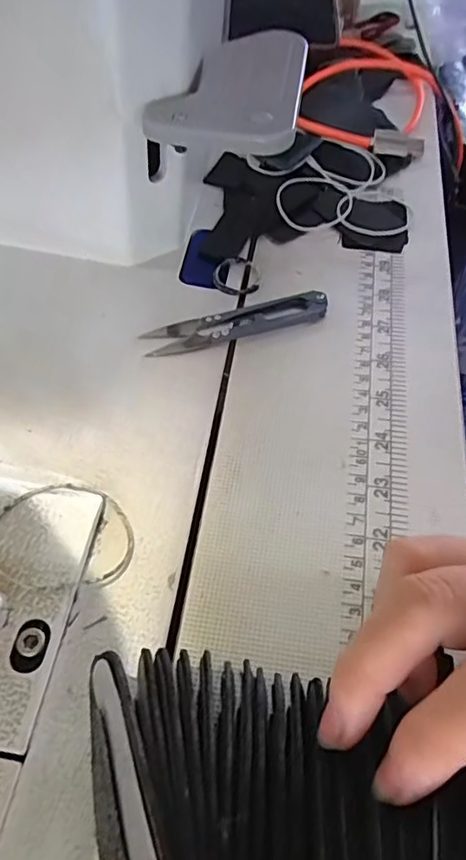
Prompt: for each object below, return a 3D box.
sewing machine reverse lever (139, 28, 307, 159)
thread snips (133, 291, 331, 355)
[{"bbox_3d":[0.002,-0.169,0.276,0.065,0.014,0.102,9,55,11],"label":"sewing machine reverse lever"},{"bbox_3d":[0.002,-0.059,0.305,0.099,0.011,0.023,-14,57,-12],"label":"thread snips"}]

